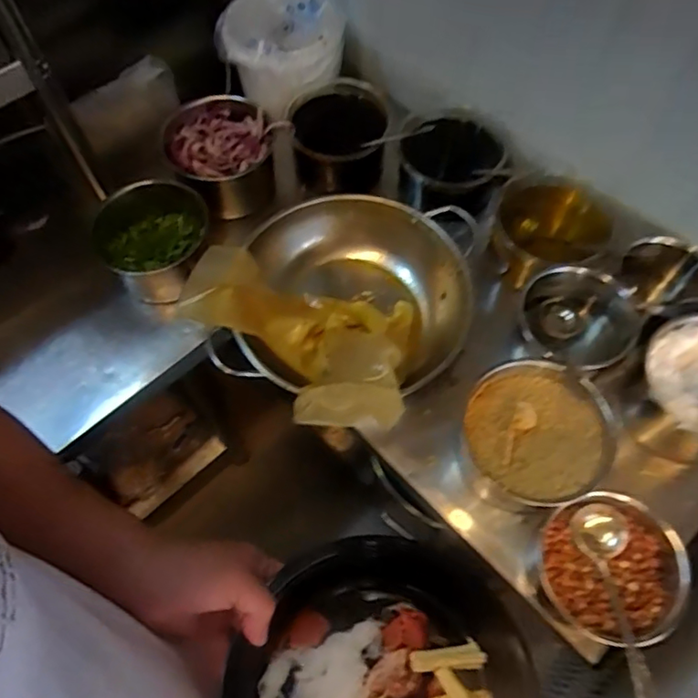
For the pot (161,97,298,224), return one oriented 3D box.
[{"bbox_3d":[-0.204,-0.323,0.965,0.217,0.097,0.192,35,70,16],"label":"pot"}]

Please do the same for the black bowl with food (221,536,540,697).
[{"bbox_3d":[0.030,0.263,0.463,0.232,0.048,0.207,13,65,7],"label":"black bowl with food"}]

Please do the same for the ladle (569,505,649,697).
[{"bbox_3d":[0.282,0.301,0.603,0.062,0.069,0.265,4,47,3],"label":"ladle"}]

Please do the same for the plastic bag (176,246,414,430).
[{"bbox_3d":[-0.078,-0.016,0.792,0.318,0.114,0.243,10,65,6],"label":"plastic bag"}]

